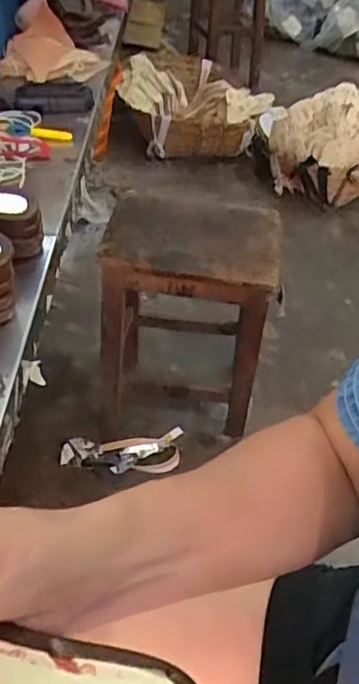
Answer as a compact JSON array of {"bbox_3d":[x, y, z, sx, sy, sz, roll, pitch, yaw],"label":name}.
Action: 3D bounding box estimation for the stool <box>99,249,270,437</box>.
[{"bbox_3d":[-0.007,-0.034,1.234,0.293,0.412,0.271,1,42,-4],"label":"stool"}]

